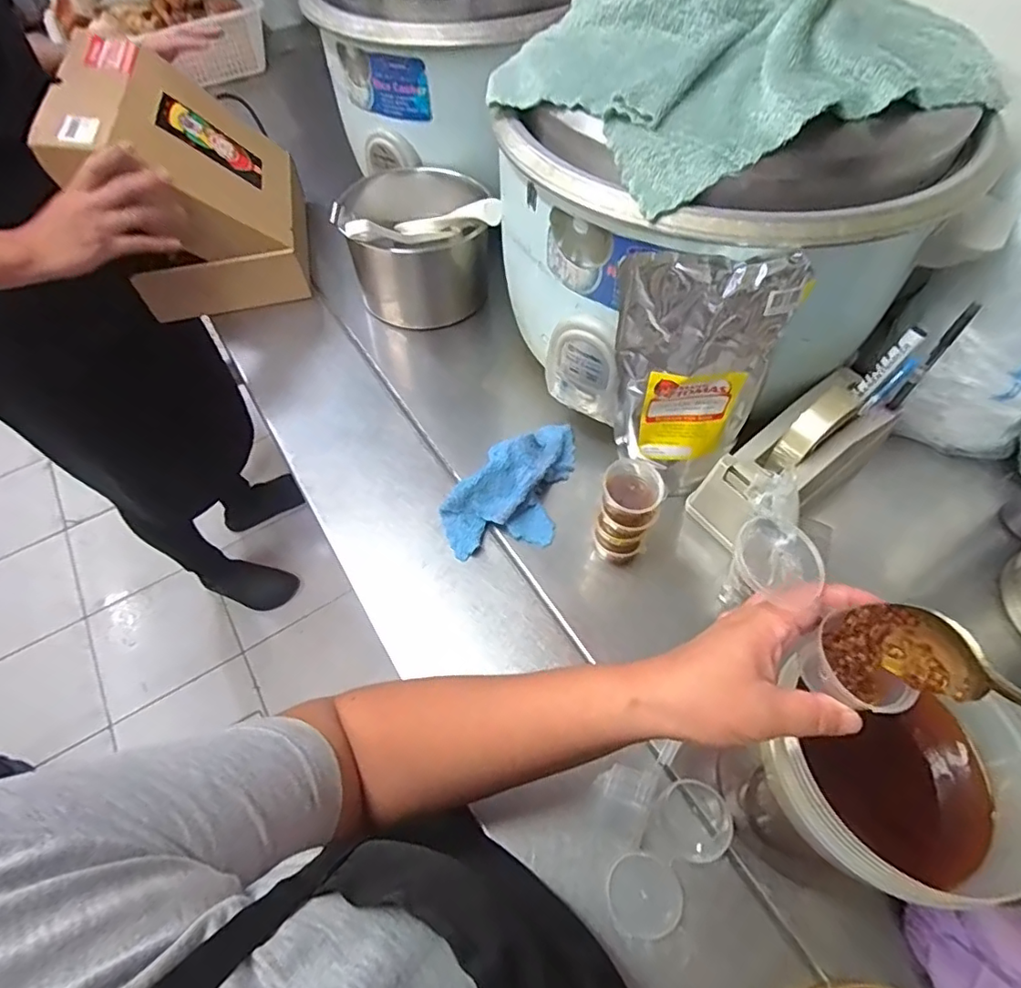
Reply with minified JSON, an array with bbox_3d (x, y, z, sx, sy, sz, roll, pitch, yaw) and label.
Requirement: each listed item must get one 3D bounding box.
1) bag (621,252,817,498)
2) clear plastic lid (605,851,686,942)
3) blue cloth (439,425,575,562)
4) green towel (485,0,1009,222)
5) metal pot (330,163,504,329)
[{"bbox_3d":[0.163,-0.095,0.496,0.134,0.247,0.026,-1,52,7],"label":"bag"},{"bbox_3d":[0.093,0.282,0.392,0.049,0.006,0.050,-1,56,1],"label":"clear plastic lid"},{"bbox_3d":[0.016,-0.007,0.565,0.180,0.048,0.091,-37,62,-21],"label":"blue cloth"},{"bbox_3d":[0.193,-0.369,0.457,0.357,0.099,0.261,-23,58,-13],"label":"green towel"},{"bbox_3d":[-0.117,-0.325,0.725,0.172,0.151,0.157,-19,57,-11],"label":"metal pot"}]

